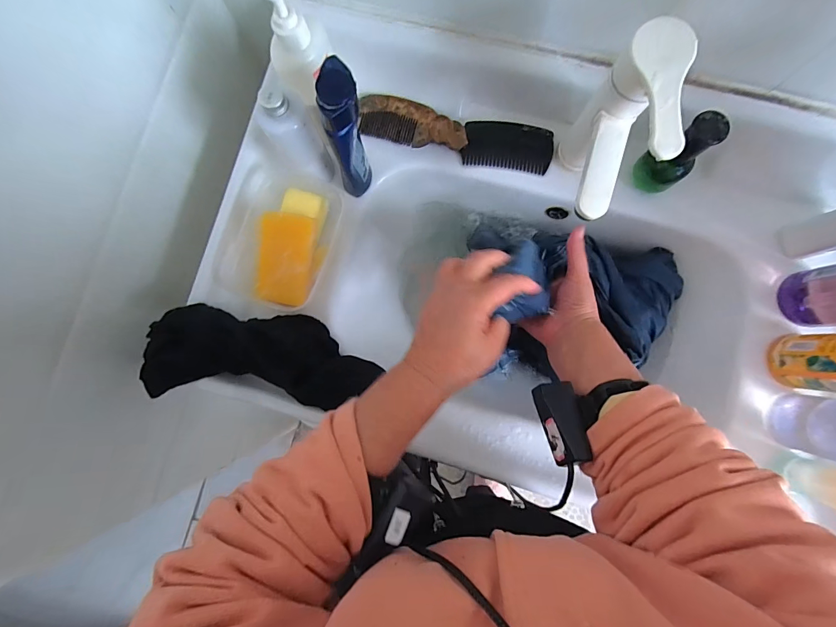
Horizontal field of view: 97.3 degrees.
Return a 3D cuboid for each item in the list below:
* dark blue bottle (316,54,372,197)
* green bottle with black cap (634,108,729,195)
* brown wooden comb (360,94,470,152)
[{"bbox_3d":[-0.073,-0.182,0.385,0.045,0.157,0.049,-19,84,0],"label":"dark blue bottle"},{"bbox_3d":[0.286,-0.171,0.401,0.045,0.098,0.043,-21,84,0],"label":"green bottle with black cap"},{"bbox_3d":[-0.007,-0.243,0.469,0.141,0.013,0.053,15,85,4],"label":"brown wooden comb"}]

